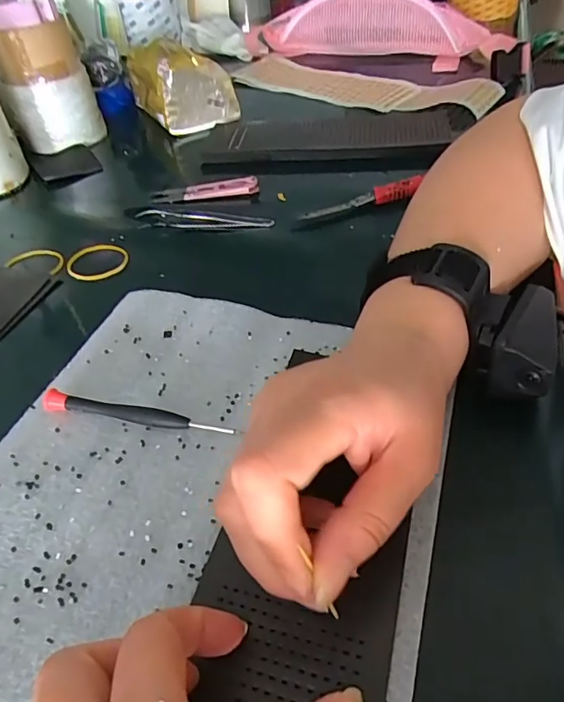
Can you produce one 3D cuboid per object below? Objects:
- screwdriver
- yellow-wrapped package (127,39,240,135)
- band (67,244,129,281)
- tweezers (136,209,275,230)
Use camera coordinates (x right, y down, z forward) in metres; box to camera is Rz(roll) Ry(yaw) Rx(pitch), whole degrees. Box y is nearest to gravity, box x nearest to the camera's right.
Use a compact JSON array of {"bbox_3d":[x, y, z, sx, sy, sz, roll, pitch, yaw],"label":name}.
[{"bbox_3d":[-0.080,0.035,0.276,0.111,0.011,0.009,6,45,11],"label":"screwdriver"},{"bbox_3d":[-0.123,-0.324,0.596,0.087,0.071,0.136,-25,46,-15],"label":"yellow-wrapped package"},{"bbox_3d":[-0.149,-0.073,0.404,0.047,0.007,0.045,-2,44,2],"label":"band"},{"bbox_3d":[-0.065,-0.112,0.420,0.112,0.017,0.011,0,44,4],"label":"tweezers"}]

